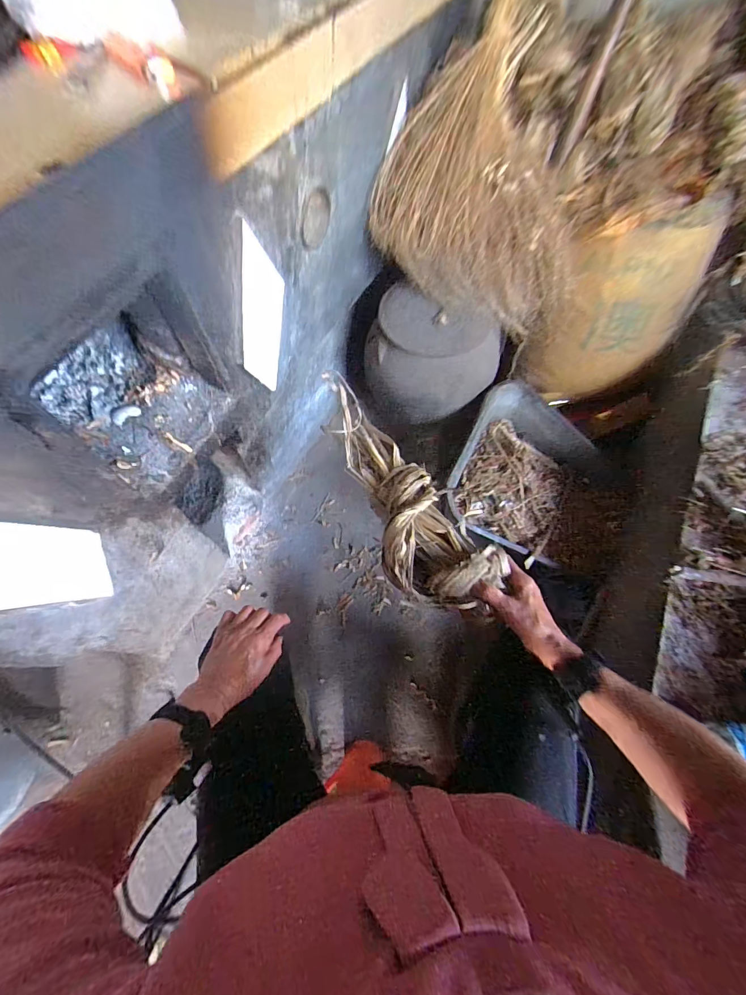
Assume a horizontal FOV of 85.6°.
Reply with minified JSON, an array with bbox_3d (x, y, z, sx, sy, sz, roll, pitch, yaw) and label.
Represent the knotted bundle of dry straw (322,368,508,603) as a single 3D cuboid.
[{"bbox_3d":[0.041,0.003,0.637,0.137,0.075,0.381,-24,61,-12],"label":"knotted bundle of dry straw"}]

